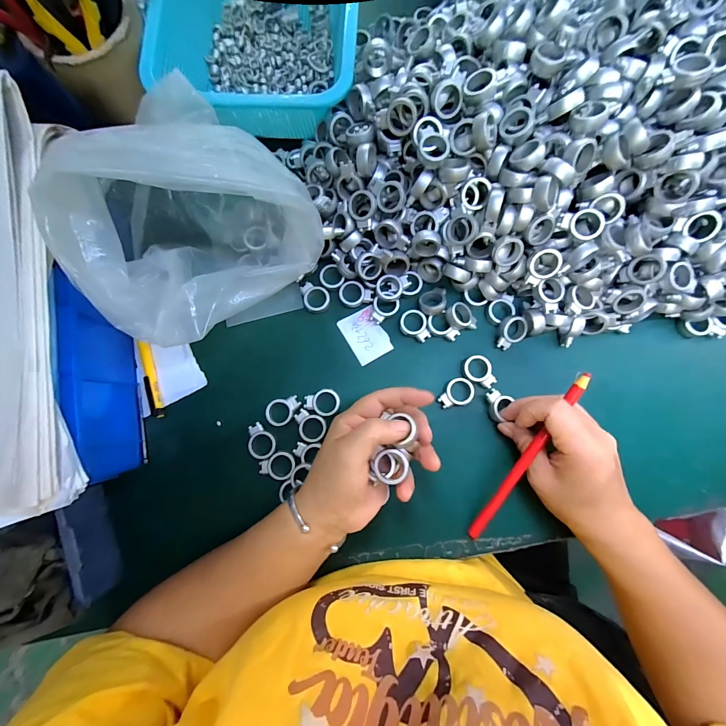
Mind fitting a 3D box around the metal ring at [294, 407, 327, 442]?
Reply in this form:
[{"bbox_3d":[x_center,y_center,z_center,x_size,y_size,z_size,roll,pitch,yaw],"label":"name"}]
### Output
[{"bbox_3d":[-0.051,0.059,0.306,0.034,0.006,0.025,43,86,6],"label":"metal ring"}]

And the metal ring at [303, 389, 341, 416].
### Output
[{"bbox_3d":[-0.039,0.038,0.311,0.035,0.006,0.025,-1,83,1],"label":"metal ring"}]

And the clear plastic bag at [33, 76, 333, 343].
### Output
[{"bbox_3d":[-0.139,-0.117,0.258,0.160,0.161,0.153,-39,84,-3],"label":"clear plastic bag"}]

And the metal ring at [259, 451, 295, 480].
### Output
[{"bbox_3d":[-0.080,0.097,0.301,0.034,0.005,0.025,-4,83,1],"label":"metal ring"}]

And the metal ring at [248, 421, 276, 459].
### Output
[{"bbox_3d":[-0.098,0.074,0.306,0.025,0.004,0.034,-29,83,-2],"label":"metal ring"}]

